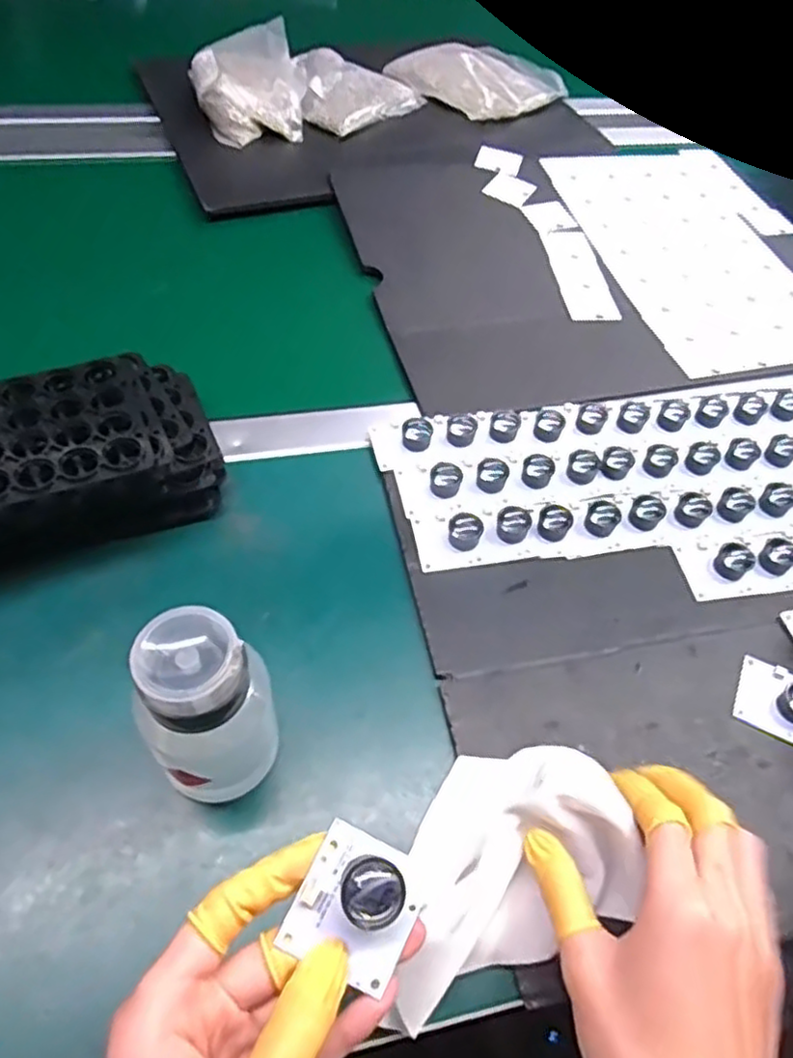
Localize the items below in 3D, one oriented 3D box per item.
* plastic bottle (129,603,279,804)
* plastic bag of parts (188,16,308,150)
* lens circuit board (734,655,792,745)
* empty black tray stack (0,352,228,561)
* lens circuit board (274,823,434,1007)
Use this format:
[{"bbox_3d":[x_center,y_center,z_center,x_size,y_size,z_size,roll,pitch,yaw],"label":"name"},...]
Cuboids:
[{"bbox_3d":[-0.087,0.089,0.324,0.055,0.119,0.060,3,54,-4],"label":"plastic bottle"},{"bbox_3d":[-0.164,-0.497,0.768,0.124,0.051,0.164,-8,57,-10],"label":"plastic bag of parts"},{"bbox_3d":[0.227,0.101,0.404,0.046,0.012,0.043,26,58,13],"label":"lens circuit board"},{"bbox_3d":[-0.230,-0.033,0.424,0.237,0.076,0.117,-27,62,-20],"label":"empty black tray stack"},{"bbox_3d":[-0.012,0.136,0.248,0.042,0.018,0.045,34,71,-3],"label":"lens circuit board"}]

